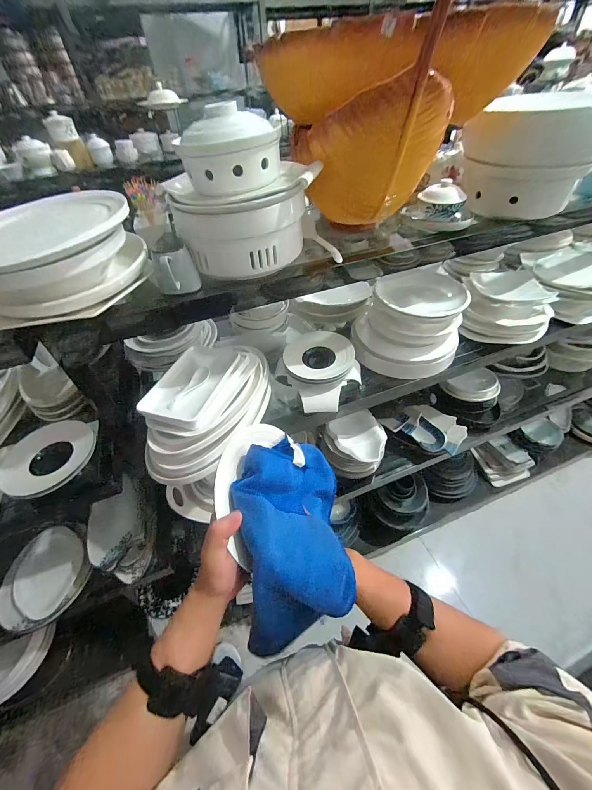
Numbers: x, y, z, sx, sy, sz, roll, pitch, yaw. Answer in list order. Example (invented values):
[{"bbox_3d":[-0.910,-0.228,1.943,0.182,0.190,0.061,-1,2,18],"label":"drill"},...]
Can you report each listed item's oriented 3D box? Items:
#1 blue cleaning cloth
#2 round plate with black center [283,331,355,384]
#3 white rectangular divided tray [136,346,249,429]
[{"bbox_3d":[-0.003,0.167,0.400,0.130,0.128,0.252,-4,48,1],"label":"blue cleaning cloth"},{"bbox_3d":[0.060,-0.105,0.850,0.194,0.036,0.175,-15,62,-8],"label":"round plate with black center"},{"bbox_3d":[-0.236,-0.030,0.734,0.180,0.038,0.261,8,49,12],"label":"white rectangular divided tray"}]

